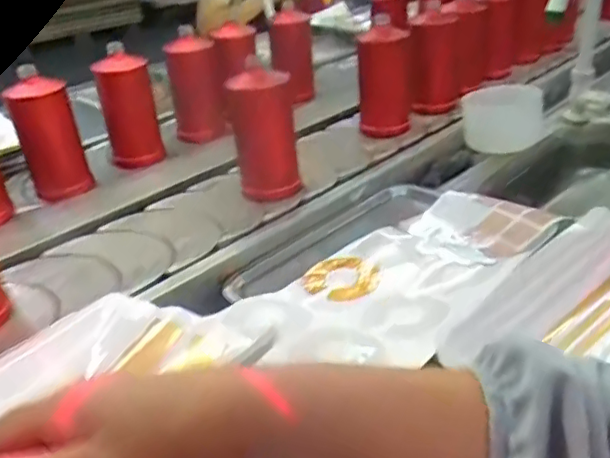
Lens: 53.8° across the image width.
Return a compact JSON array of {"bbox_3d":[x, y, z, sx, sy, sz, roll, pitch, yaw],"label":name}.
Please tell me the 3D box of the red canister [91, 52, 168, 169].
[{"bbox_3d":[-0.284,-0.192,0.975,0.080,0.162,0.083,-17,31,-20],"label":"red canister"}]

